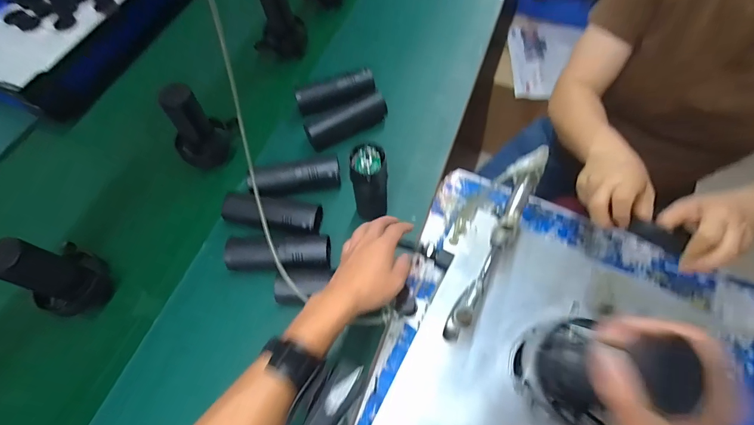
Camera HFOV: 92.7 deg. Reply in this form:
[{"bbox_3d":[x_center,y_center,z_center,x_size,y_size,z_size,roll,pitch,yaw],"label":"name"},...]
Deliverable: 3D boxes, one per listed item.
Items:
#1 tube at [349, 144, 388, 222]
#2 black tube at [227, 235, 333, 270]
[{"bbox_3d":[-0.010,-0.043,0.577,0.055,0.140,0.058,-5,64,0],"label":"tube"},{"bbox_3d":[-0.157,0.071,0.593,0.165,0.067,0.062,1,65,3],"label":"black tube"}]

